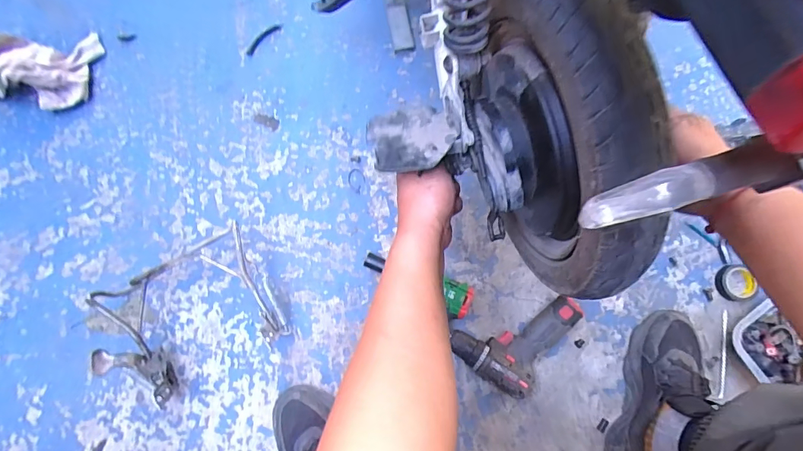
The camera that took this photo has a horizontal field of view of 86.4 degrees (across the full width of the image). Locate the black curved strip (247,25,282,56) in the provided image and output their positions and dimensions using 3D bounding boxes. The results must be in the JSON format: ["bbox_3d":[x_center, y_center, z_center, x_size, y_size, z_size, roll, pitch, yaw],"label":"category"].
[{"bbox_3d":[-0.268,-0.362,0.829,0.086,0.007,0.019,-44,82,-7],"label":"black curved strip"}]

